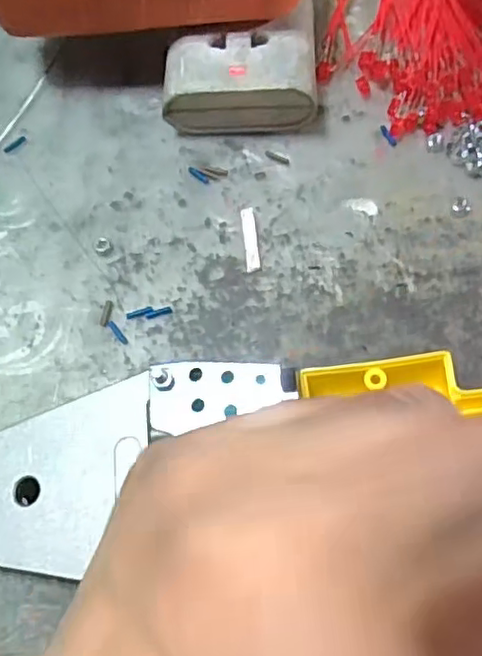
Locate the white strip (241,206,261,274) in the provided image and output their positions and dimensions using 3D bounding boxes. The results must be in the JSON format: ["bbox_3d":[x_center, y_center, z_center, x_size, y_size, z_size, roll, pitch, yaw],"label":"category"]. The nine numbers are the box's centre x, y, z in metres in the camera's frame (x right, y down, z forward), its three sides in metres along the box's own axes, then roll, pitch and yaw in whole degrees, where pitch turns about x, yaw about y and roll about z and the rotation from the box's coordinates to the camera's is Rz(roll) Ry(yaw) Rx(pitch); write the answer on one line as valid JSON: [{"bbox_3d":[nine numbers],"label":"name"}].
[{"bbox_3d":[0.004,-0.036,0.247,0.006,0.004,0.029,-5,70,1],"label":"white strip"}]

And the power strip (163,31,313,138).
[{"bbox_3d":[-0.001,-0.101,0.259,0.060,0.028,0.035,-2,70,2],"label":"power strip"}]

